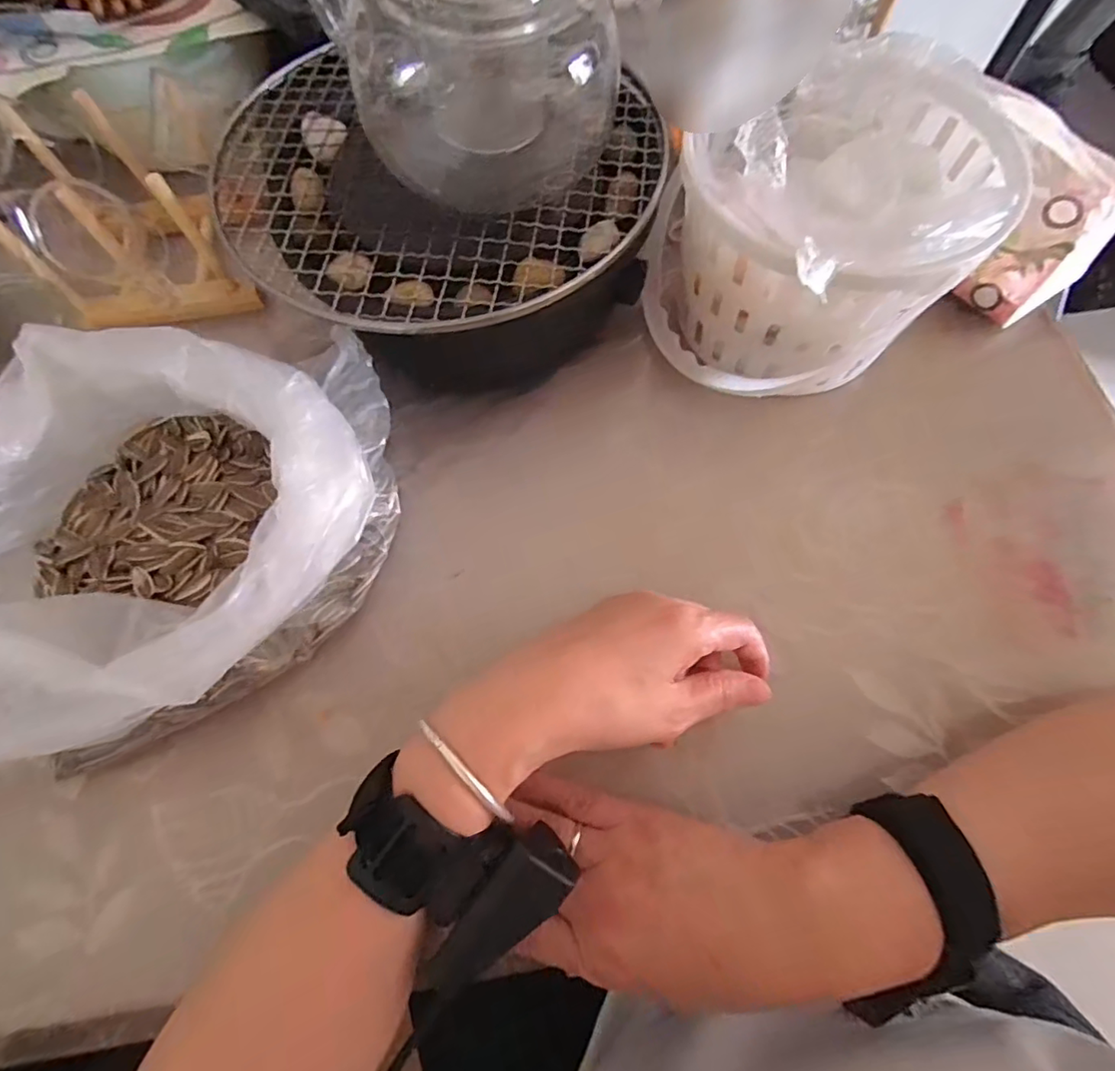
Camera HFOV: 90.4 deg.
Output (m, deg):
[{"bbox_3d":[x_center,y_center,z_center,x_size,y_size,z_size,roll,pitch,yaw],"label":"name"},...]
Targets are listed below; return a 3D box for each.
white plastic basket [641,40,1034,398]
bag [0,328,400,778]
[{"bbox_3d":[0.159,-0.182,0.346,0.169,0.138,0.180,-1,68,1],"label":"white plastic basket"},{"bbox_3d":[-0.203,-0.004,0.297,0.217,0.104,0.216,-8,68,-1],"label":"bag"}]

